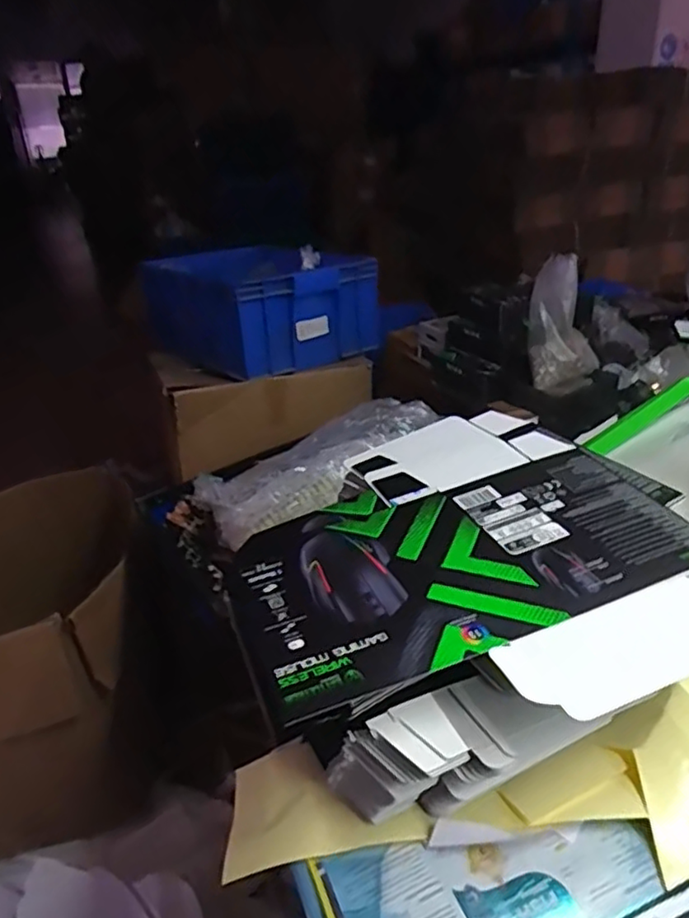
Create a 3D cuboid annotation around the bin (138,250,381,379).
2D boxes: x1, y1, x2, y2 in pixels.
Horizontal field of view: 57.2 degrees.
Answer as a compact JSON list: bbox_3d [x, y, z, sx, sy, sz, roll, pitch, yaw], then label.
[{"bbox_3d":[-0.200,-0.367,1.522,0.347,0.232,0.514,-20,32,-28],"label":"bin"}]

